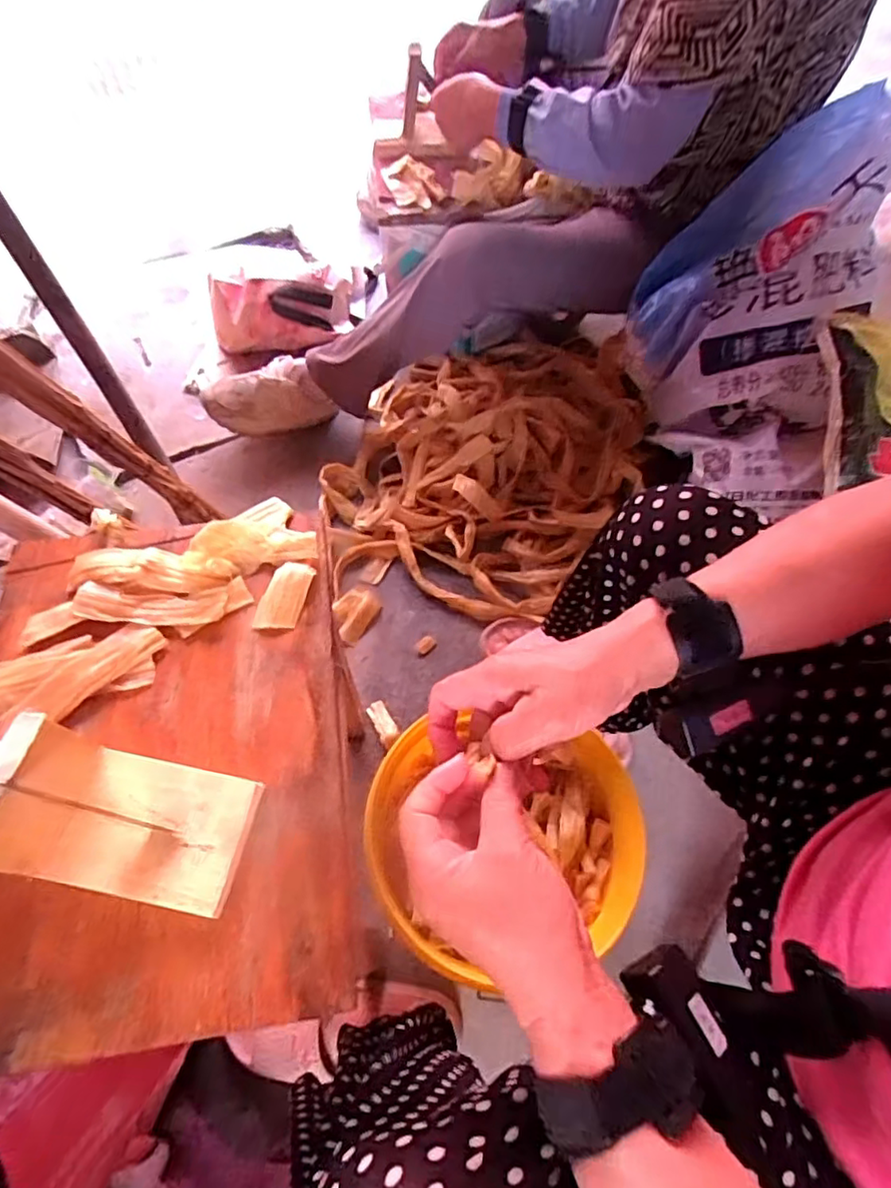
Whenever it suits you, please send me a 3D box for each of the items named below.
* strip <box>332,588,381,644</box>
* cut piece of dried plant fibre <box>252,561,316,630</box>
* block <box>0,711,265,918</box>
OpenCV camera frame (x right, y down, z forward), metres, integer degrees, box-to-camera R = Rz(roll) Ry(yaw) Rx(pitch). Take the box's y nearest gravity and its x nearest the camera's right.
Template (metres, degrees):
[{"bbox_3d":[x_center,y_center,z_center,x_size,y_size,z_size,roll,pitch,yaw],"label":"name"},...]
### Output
[{"bbox_3d":[-0.136,0.028,0.898,0.058,0.022,0.083,34,66,16],"label":"strip"},{"bbox_3d":[-0.119,0.001,0.450,0.031,0.009,0.055,12,62,6],"label":"cut piece of dried plant fibre"},{"bbox_3d":[-0.178,0.123,0.333,0.121,0.074,0.076,11,62,5],"label":"block"}]

